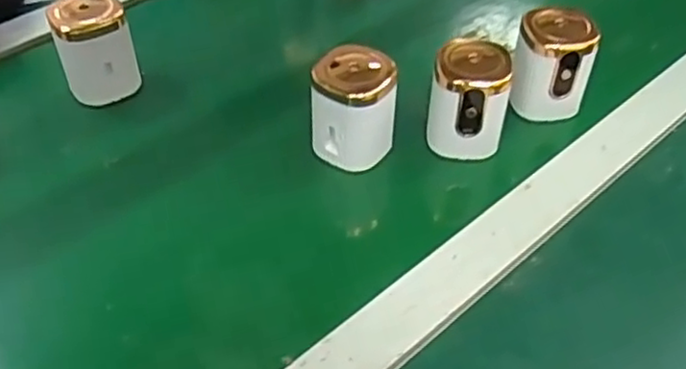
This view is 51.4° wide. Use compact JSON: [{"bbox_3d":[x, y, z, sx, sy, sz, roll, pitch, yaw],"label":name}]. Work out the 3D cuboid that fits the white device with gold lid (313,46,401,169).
[{"bbox_3d":[0.008,-0.051,0.522,0.046,0.088,0.050,28,52,24],"label":"white device with gold lid"}]

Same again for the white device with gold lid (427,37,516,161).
[{"bbox_3d":[0.092,-0.058,0.523,0.055,0.082,0.049,6,47,6],"label":"white device with gold lid"}]

